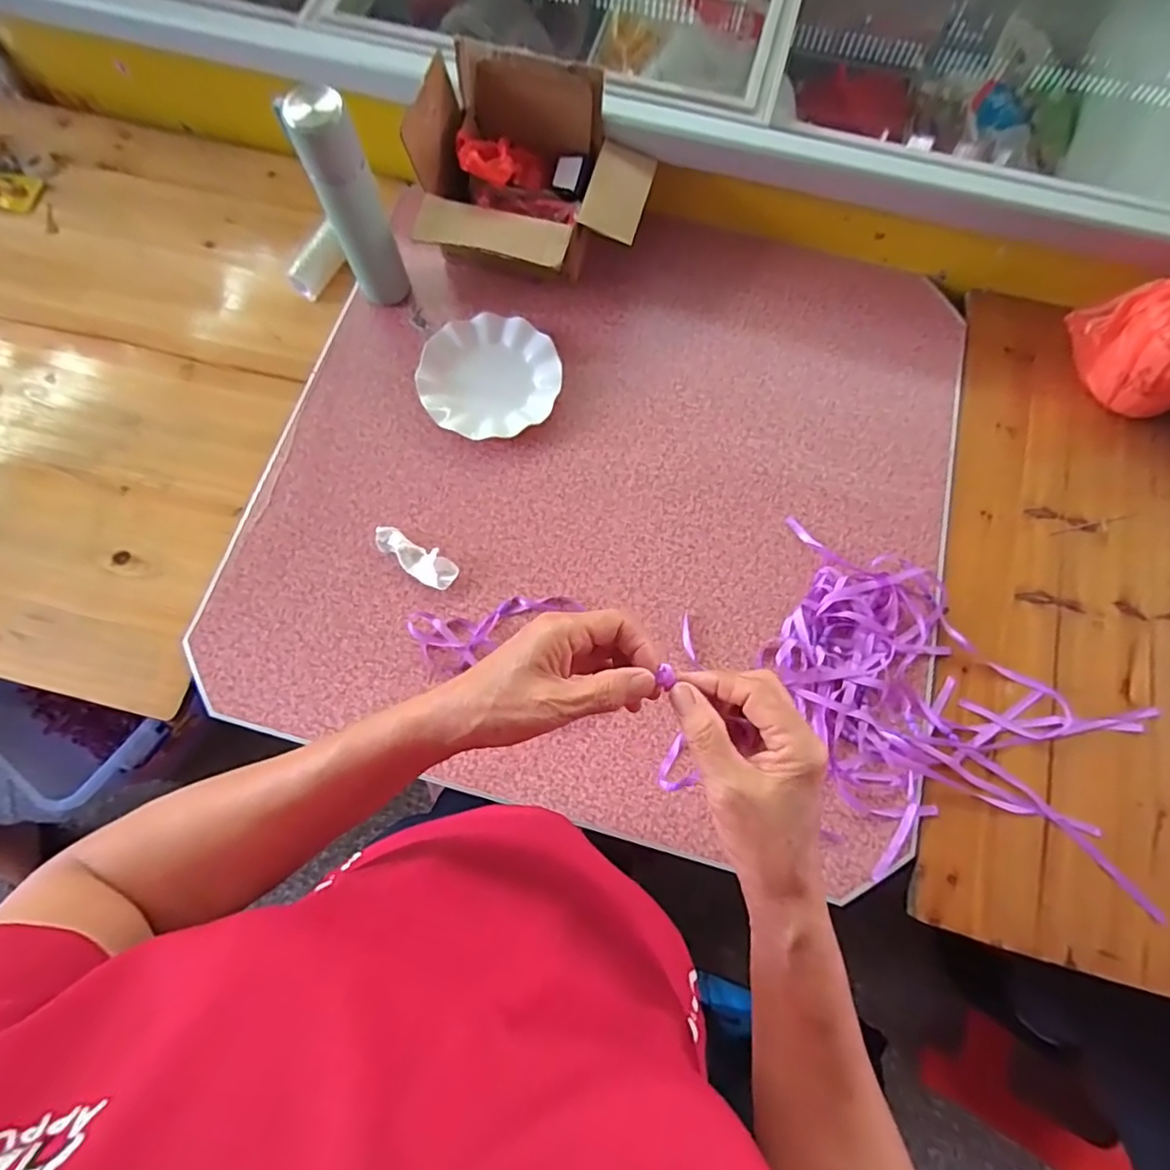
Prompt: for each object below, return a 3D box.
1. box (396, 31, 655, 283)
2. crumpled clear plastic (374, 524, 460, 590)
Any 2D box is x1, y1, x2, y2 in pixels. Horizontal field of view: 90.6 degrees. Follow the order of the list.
[{"bbox_3d":[-0.066,-0.500,0.754,0.277,0.185,0.223,13,73,3],"label":"box"},{"bbox_3d":[-0.205,-0.034,0.704,0.110,0.026,0.041,37,76,10],"label":"crumpled clear plastic"}]

